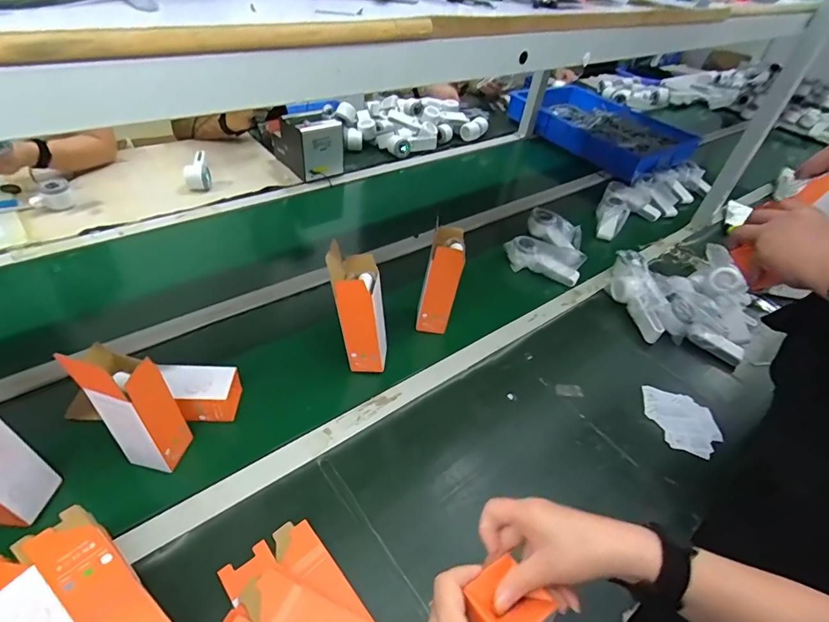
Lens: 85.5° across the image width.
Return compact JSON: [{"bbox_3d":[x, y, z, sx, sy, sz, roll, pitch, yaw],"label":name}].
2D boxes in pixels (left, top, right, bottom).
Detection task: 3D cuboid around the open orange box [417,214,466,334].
[{"bbox_3d":[0.048,-0.054,0.822,0.066,0.191,0.071,7,42,1],"label":"open orange box"}]

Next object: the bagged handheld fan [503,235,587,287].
[{"bbox_3d":[0.304,-0.121,1.064,0.178,0.079,0.067,18,43,9],"label":"bagged handheld fan"}]

